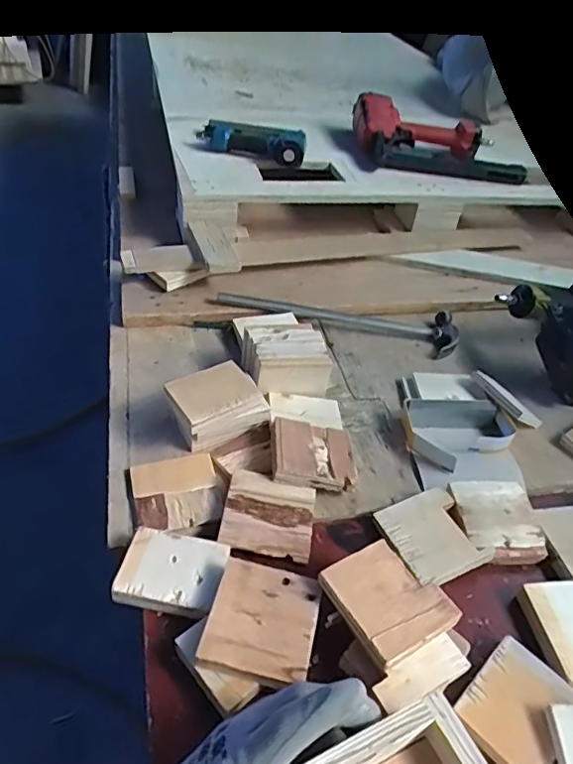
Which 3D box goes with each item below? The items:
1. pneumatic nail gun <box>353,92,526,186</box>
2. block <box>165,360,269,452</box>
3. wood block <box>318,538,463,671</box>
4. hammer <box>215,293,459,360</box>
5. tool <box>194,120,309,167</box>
[{"bbox_3d":[0.301,-0.474,1.092,0.303,0.088,0.230,-4,43,-10],"label":"pneumatic nail gun"},{"bbox_3d":[-0.083,0.024,0.648,0.102,0.060,0.073,-18,49,-25],"label":"block"},{"bbox_3d":[0.087,0.183,0.472,0.084,0.010,0.090,-17,48,-28],"label":"wood block"},{"bbox_3d":[0.077,-0.098,0.830,0.363,0.040,0.090,8,43,0],"label":"hammer"},{"bbox_3d":[-0.066,-0.447,1.032,0.204,0.044,0.075,8,42,4],"label":"tool"}]

